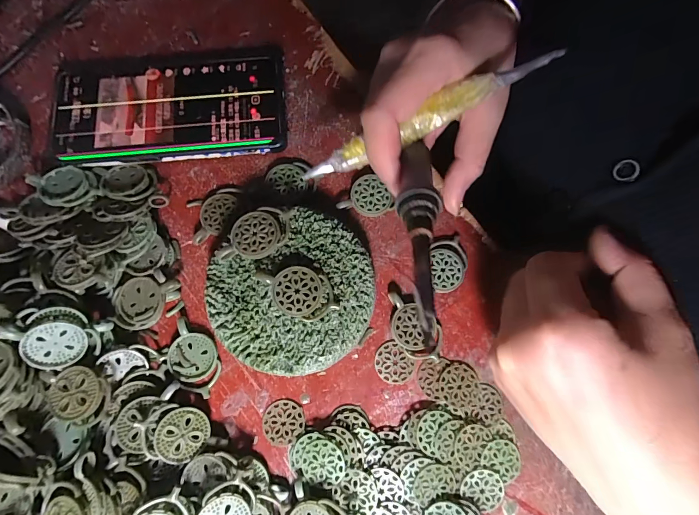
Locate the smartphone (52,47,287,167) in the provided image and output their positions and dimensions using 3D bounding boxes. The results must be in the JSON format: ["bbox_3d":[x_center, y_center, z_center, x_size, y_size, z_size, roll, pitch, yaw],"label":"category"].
[{"bbox_3d":[-0.127,-0.111,0.257,0.158,0.013,0.089,-6,78,-2],"label":"smartphone"}]

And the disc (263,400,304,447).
[{"bbox_3d":[-0.041,0.102,0.219,0.024,0.004,0.026,0,78,-1],"label":"disc"}]

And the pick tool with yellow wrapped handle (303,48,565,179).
[{"bbox_3d":[0.041,-0.077,0.198,0.146,0.008,0.013,-23,79,12],"label":"pick tool with yellow wrapped handle"}]

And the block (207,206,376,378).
[{"bbox_3d":[-0.032,0.023,0.221,0.100,0.032,0.089,-38,81,-8],"label":"block"}]

